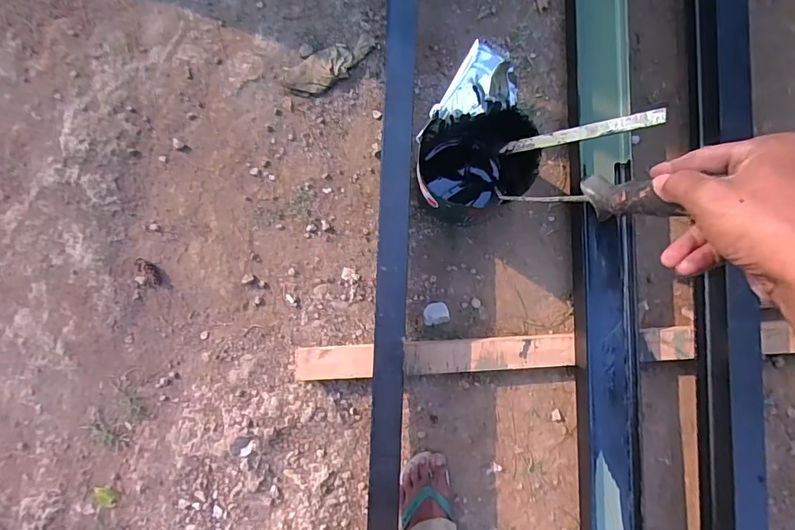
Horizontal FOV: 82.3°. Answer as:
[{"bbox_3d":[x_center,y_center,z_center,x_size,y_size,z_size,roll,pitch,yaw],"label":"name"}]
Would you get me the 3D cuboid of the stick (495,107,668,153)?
[{"bbox_3d":[0.262,-0.193,0.675,0.014,0.246,0.020,6,87,-41],"label":"stick"}]

